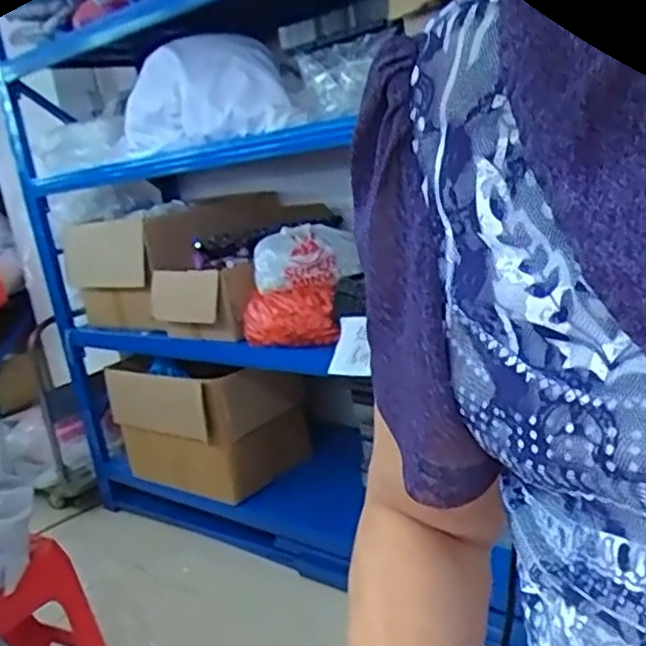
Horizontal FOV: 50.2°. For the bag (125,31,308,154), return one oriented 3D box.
[{"bbox_3d":[-0.298,-0.580,1.713,0.478,0.243,0.174,-4,16,10],"label":"bag"}]

